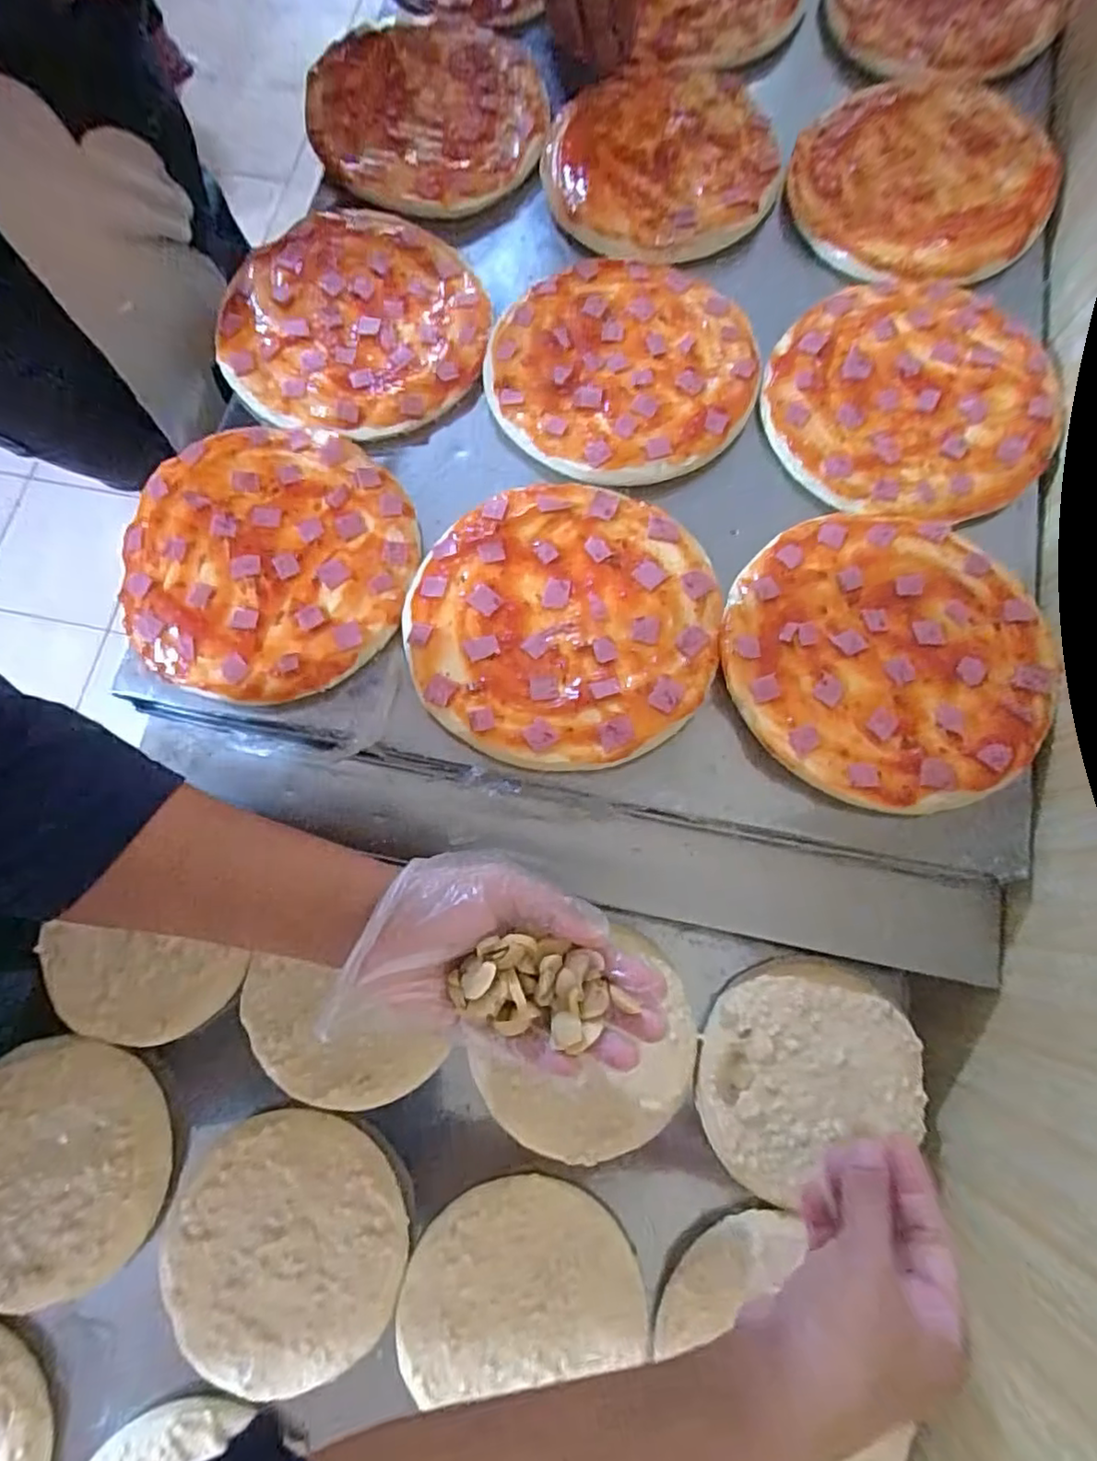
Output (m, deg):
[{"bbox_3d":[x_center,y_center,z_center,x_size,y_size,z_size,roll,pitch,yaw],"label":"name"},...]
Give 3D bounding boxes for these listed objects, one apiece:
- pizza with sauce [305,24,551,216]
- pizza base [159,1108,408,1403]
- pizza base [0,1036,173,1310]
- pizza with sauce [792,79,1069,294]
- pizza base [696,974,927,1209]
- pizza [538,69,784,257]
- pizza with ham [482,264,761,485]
[{"bbox_3d":[-0.105,-0.545,0.559,0.204,0.032,0.215,-7,73,-1],"label":"pizza with sauce"},{"bbox_3d":[-0.163,0.319,0.393,0.138,0.012,0.145,0,73,1],"label":"pizza base"},{"bbox_3d":[-0.316,0.276,0.403,0.147,0.006,0.142,0,73,1],"label":"pizza base"},{"bbox_3d":[0.310,-0.455,0.521,0.202,0.014,0.195,0,73,1],"label":"pizza with sauce"},{"bbox_3d":[0.166,0.226,0.400,0.134,0.008,0.126,0,73,1],"label":"pizza base"},{"bbox_3d":[0.096,-0.488,0.539,0.193,0.019,0.202,2,73,2],"label":"pizza"},{"bbox_3d":[0.059,-0.277,0.491,0.203,0.023,0.188,0,73,1],"label":"pizza with ham"}]

